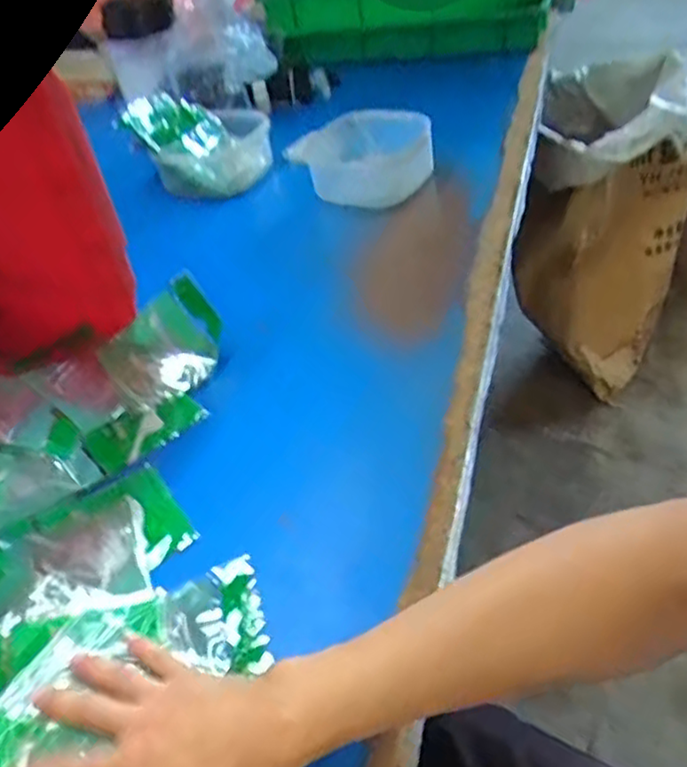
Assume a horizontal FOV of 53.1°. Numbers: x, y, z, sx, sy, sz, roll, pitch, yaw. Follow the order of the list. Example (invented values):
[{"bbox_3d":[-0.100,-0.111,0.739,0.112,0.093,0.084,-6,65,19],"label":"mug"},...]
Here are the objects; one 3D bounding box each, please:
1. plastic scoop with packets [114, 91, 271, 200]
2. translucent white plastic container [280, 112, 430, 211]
[{"bbox_3d":[-0.232,-0.395,1.124,0.187,0.127,0.178,13,48,25],"label":"plastic scoop with packets"},{"bbox_3d":[0.022,-0.345,1.072,0.236,0.076,0.190,0,44,13],"label":"translucent white plastic container"}]

